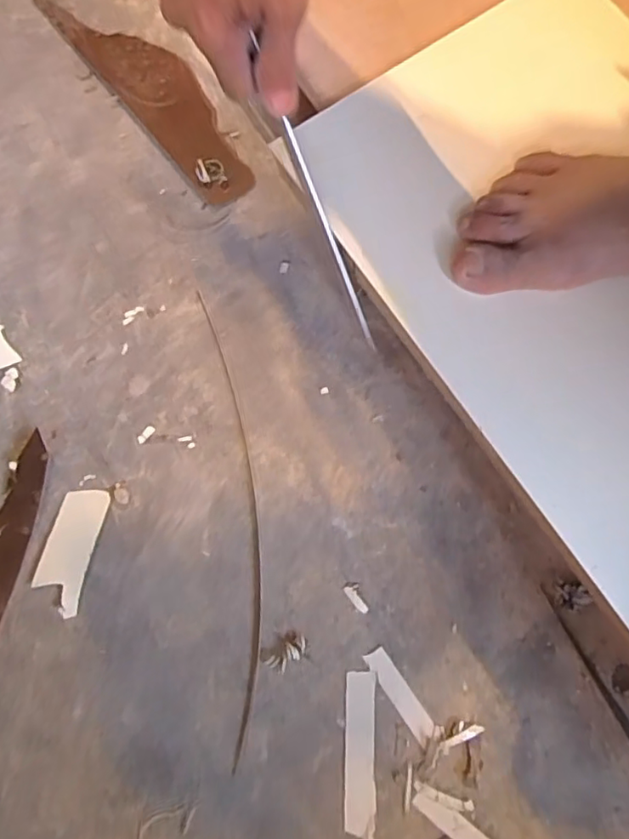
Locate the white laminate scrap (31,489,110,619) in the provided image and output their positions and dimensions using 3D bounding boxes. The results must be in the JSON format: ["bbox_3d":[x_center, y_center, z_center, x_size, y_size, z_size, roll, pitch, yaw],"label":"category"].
[{"bbox_3d":[-0.218,0.115,0.525,0.043,0.008,0.107,12,78,2],"label":"white laminate scrap"}]

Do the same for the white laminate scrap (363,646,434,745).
[{"bbox_3d":[0.074,0.235,0.505,0.019,0.007,0.082,-33,84,-14],"label":"white laminate scrap"}]

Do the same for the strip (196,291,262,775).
[{"bbox_3d":[-0.072,0.081,0.539,0.039,0.009,0.417,-6,78,-2],"label":"strip"}]

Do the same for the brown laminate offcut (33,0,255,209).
[{"bbox_3d":[-0.175,-0.359,0.630,0.079,0.015,0.318,-39,81,-9],"label":"brown laminate offcut"}]

